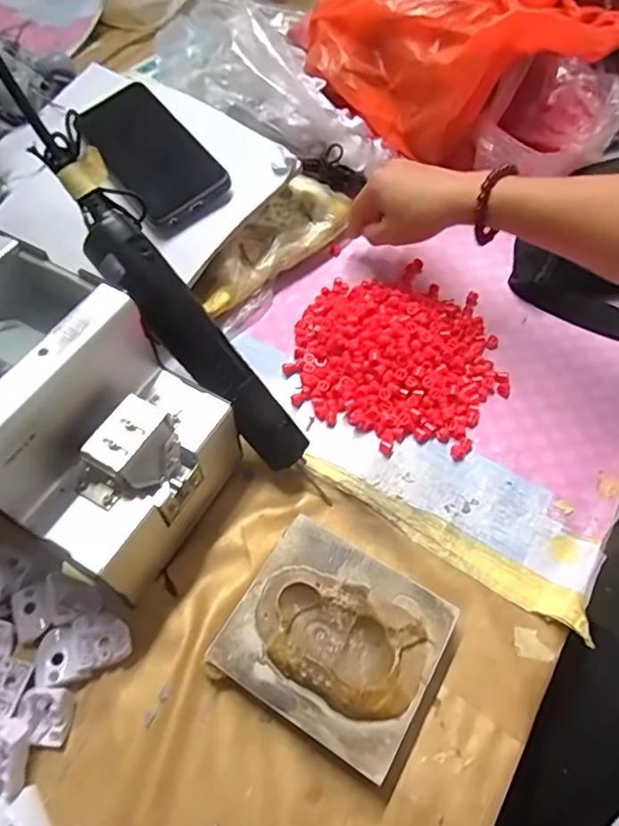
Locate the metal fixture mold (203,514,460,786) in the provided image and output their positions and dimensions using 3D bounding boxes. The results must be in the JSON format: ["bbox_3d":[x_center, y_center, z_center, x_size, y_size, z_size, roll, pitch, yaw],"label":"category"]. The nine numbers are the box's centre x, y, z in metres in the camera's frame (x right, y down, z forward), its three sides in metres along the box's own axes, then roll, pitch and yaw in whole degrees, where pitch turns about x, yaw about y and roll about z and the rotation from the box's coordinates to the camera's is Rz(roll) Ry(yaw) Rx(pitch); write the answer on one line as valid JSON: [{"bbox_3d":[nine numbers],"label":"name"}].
[{"bbox_3d":[0.015,0.134,0.322,0.113,0.032,0.103,28,62,16],"label":"metal fixture mold"}]

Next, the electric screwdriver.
[{"bbox_3d":[-0.080,-0.050,0.363,0.033,0.030,0.214,-42,96,-23],"label":"electric screwdriver"}]

